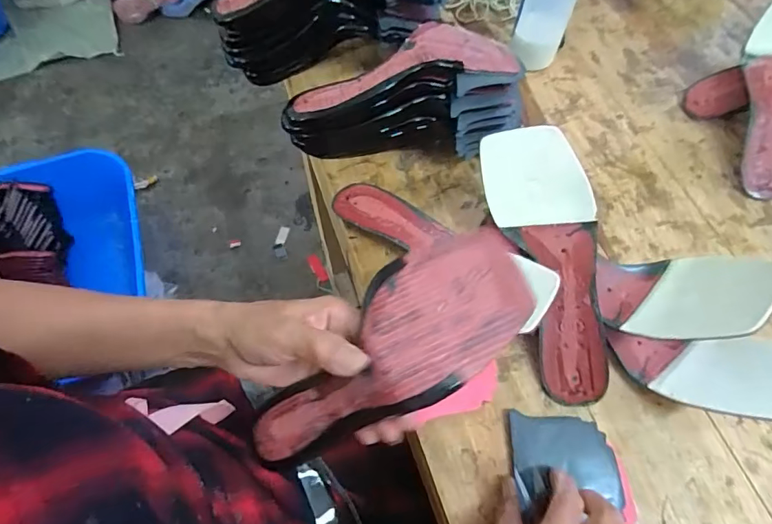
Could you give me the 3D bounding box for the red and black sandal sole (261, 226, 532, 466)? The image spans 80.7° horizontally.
[{"bbox_3d":[-0.009,0.069,0.300,0.220,0.048,0.082,-40,67,13],"label":"red and black sandal sole"}]

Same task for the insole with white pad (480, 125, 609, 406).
[{"bbox_3d":[0.149,0.002,0.397,0.086,0.066,0.236,-11,83,-5],"label":"insole with white pad"}]

